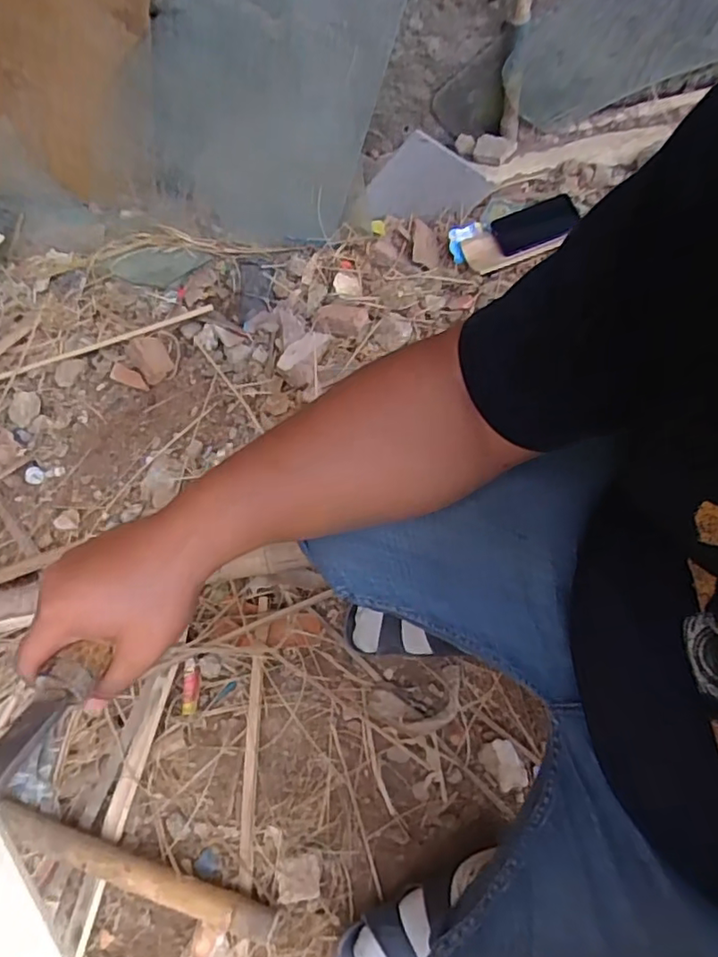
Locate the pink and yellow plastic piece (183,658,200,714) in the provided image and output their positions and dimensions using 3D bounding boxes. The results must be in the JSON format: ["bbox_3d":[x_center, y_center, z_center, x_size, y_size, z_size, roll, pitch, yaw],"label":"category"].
[{"bbox_3d":[-0.227,0.282,0.804,0.020,0.012,0.069,-5,66,4],"label":"pink and yellow plastic piece"}]

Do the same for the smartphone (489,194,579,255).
[{"bbox_3d":[0.310,-0.442,1.031,0.154,0.017,0.063,-24,99,-6],"label":"smartphone"}]

